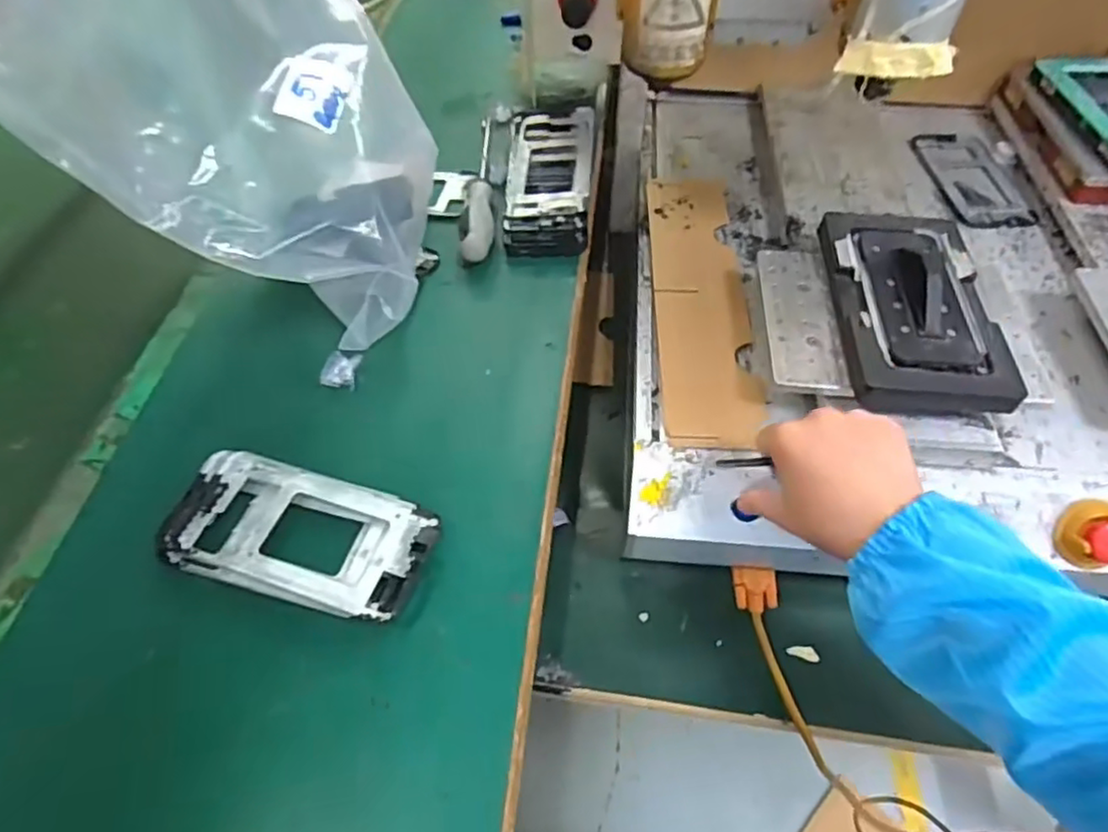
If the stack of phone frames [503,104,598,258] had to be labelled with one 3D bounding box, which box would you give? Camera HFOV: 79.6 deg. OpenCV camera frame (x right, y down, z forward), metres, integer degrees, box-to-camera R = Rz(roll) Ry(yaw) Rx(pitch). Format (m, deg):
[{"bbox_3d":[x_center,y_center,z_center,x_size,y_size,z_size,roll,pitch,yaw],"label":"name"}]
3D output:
[{"bbox_3d":[-0.003,-0.223,0.629,0.079,0.039,0.183,3,54,3],"label":"stack of phone frames"}]

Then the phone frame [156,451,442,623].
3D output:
[{"bbox_3d":[-0.161,0.075,0.421,0.165,0.013,0.081,15,56,12],"label":"phone frame"}]

